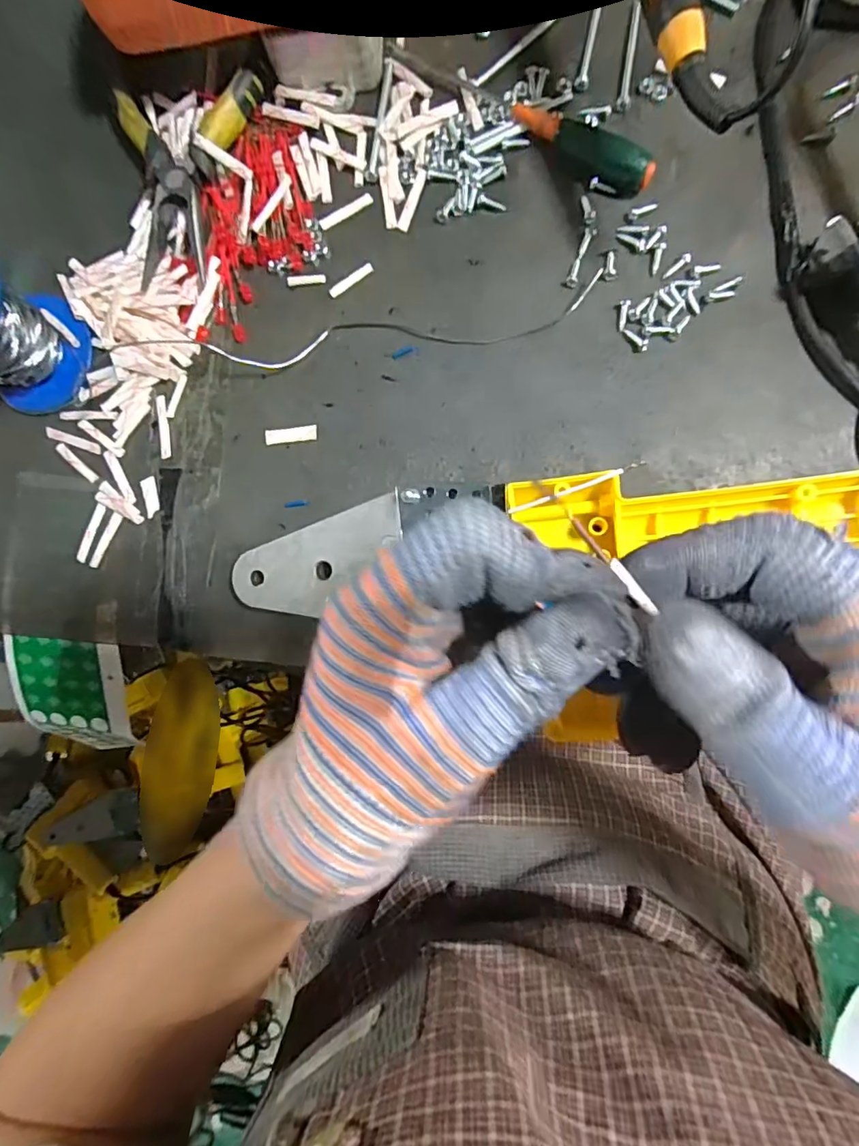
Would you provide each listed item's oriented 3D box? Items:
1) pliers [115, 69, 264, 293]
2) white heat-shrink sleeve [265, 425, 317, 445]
[{"bbox_3d":[-0.125,-0.204,0.280,0.074,0.015,0.101,-2,88,7],"label":"pliers"},{"bbox_3d":[-0.072,-0.072,0.278,0.027,0.004,0.008,-6,87,7],"label":"white heat-shrink sleeve"}]

